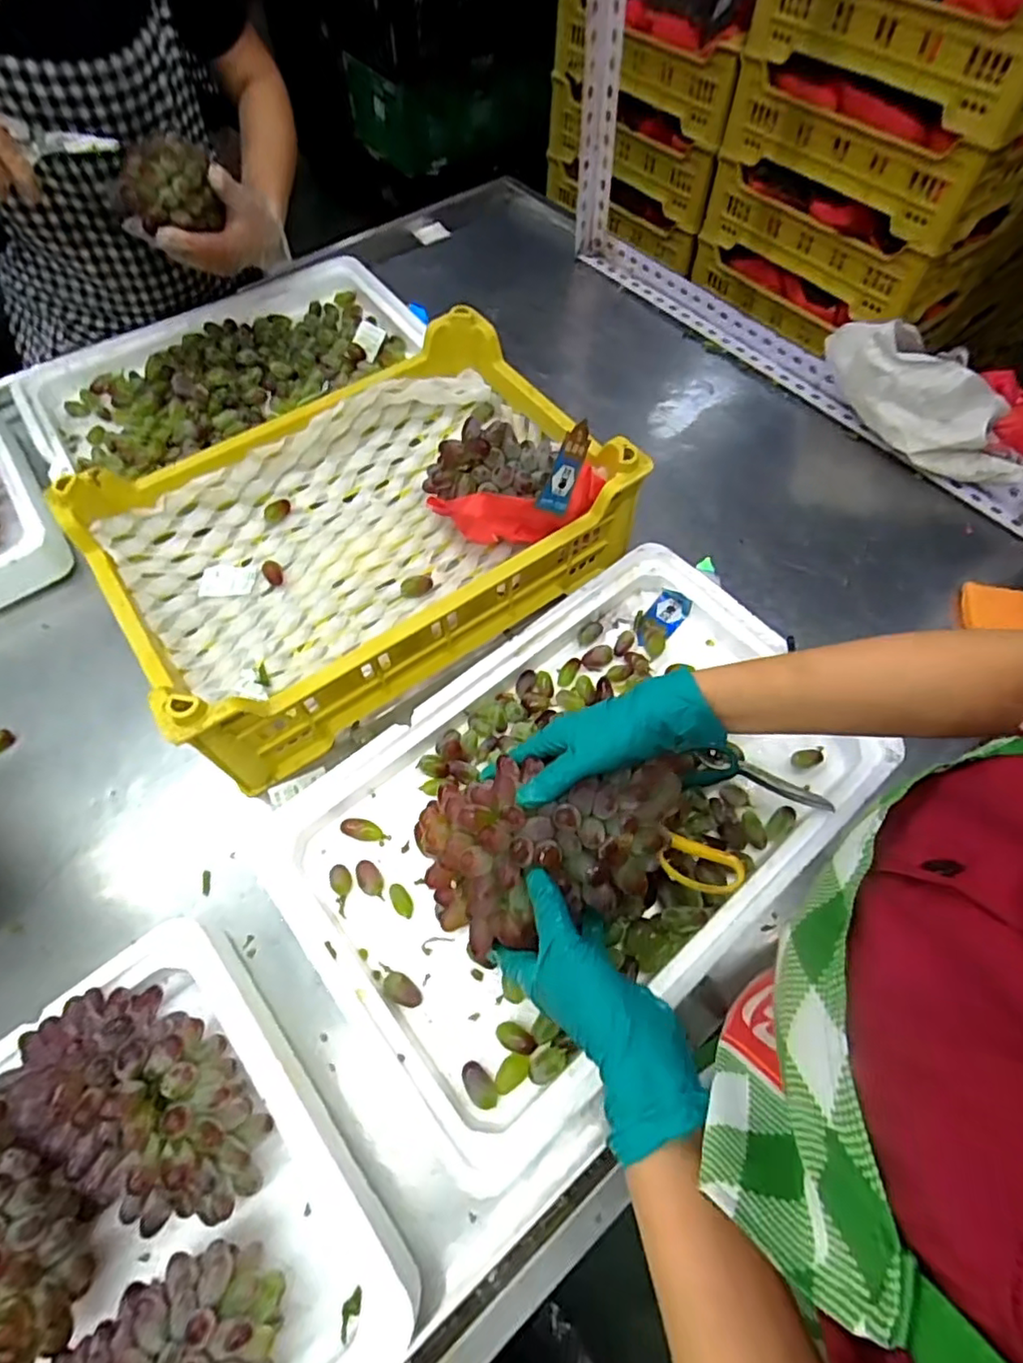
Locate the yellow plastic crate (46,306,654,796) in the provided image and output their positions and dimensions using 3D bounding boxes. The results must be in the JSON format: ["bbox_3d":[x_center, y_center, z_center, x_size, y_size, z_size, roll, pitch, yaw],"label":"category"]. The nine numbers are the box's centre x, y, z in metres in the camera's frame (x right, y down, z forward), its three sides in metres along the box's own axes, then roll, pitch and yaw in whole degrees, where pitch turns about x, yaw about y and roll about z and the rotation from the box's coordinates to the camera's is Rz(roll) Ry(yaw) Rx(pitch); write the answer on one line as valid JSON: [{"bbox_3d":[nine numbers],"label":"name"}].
[{"bbox_3d":[-0.139,-0.150,0.593,0.440,0.145,0.297,-34,66,-16],"label":"yellow plastic crate"}]

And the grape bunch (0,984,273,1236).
[{"bbox_3d":[-0.234,0.264,0.379,0.168,0.065,0.098,30,66,16],"label":"grape bunch"}]

